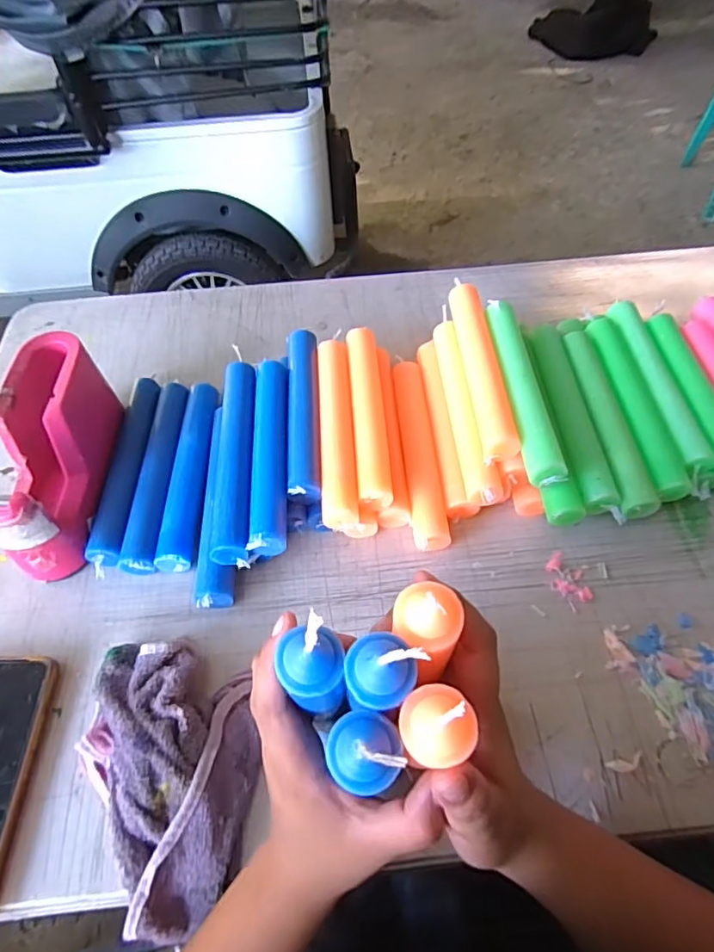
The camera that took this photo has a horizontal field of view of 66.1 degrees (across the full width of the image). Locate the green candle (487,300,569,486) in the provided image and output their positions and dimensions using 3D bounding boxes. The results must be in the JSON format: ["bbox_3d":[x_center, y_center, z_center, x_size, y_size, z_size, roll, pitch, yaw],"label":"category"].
[{"bbox_3d":[0.141,-0.076,0.475,0.028,0.034,0.193,-3,56,0],"label":"green candle"}]

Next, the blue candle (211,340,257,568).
[{"bbox_3d":[-0.104,-0.023,0.476,0.029,0.026,0.207,-4,56,-1],"label":"blue candle"}]

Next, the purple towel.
[{"bbox_3d":[-0.115,0.188,0.357,0.115,0.039,0.170,-13,57,-7],"label":"purple towel"}]

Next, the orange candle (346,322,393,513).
[{"bbox_3d":[0.010,-0.059,0.494,0.028,0.022,0.196,-4,56,-1],"label":"orange candle"}]

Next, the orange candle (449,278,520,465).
[{"bbox_3d":[0.110,-0.099,0.494,0.029,0.027,0.206,-3,56,0],"label":"orange candle"}]

